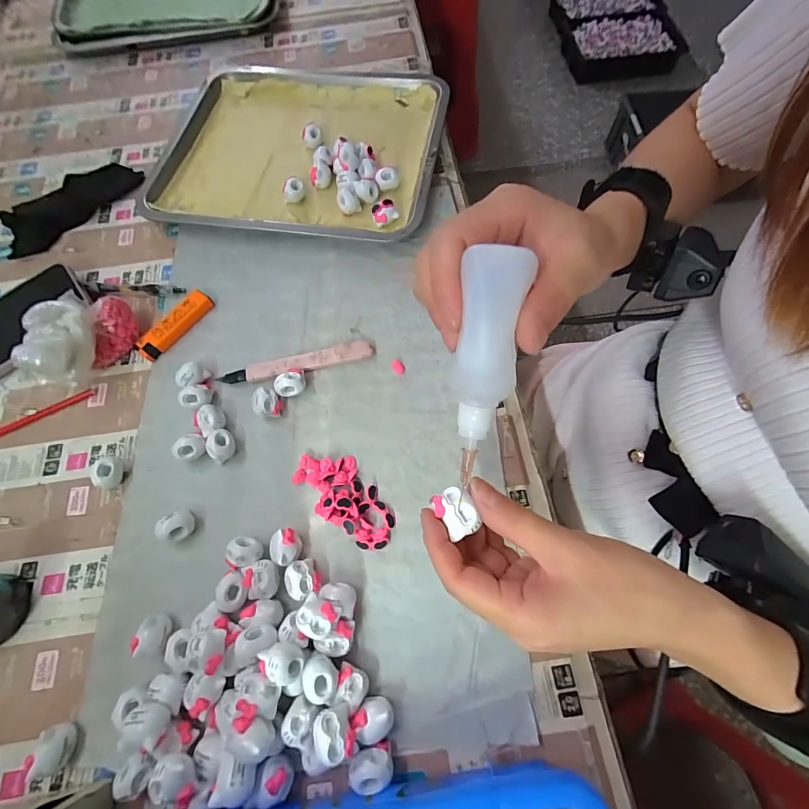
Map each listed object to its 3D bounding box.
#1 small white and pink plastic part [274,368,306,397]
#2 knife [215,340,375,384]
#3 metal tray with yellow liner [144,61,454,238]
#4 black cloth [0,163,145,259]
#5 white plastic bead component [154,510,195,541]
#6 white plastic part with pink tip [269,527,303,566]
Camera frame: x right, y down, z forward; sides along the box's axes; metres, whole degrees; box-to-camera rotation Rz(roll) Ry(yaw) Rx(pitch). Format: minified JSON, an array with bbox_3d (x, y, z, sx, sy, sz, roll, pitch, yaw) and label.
[{"bbox_3d":[-0.098,-0.021,0.335,0.026,0.018,0.026,-10,67,-1],"label":"small white and pink plastic part"},{"bbox_3d":[-0.096,-0.037,0.347,0.135,0.011,0.021,-14,67,-3],"label":"knife"},{"bbox_3d":[-0.122,-0.298,0.445,0.317,0.029,0.274,7,68,6],"label":"metal tray with yellow liner"},{"bbox_3d":[-0.373,-0.224,0.430,0.059,0.022,0.151,33,73,15],"label":"black cloth"},{"bbox_3d":[-0.176,0.092,0.295,0.027,0.021,0.022,-2,67,2],"label":"white plastic bead component"},{"bbox_3d":[-0.085,0.104,0.284,0.022,0.020,0.024,-1,67,3],"label":"white plastic part with pink tip"}]

